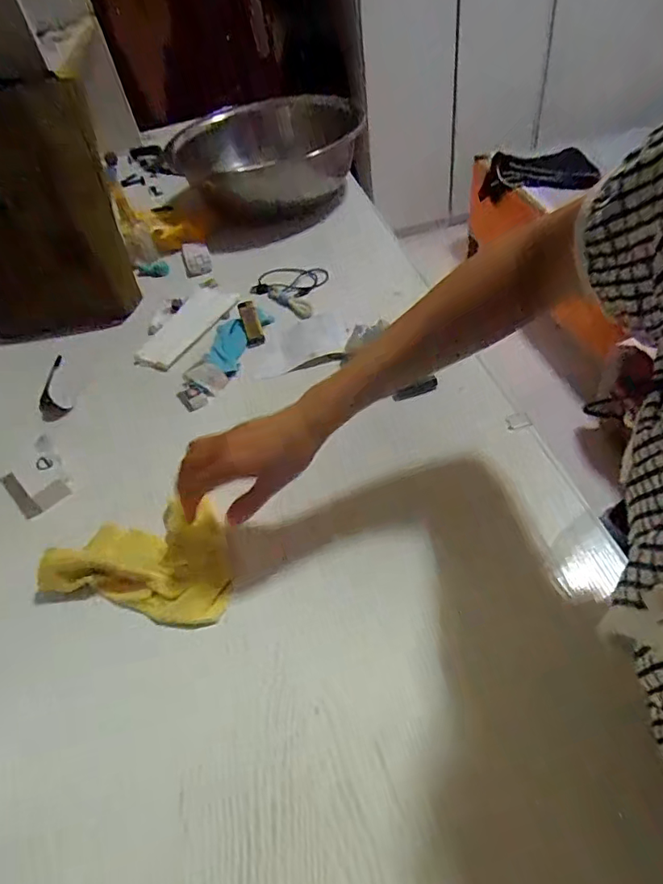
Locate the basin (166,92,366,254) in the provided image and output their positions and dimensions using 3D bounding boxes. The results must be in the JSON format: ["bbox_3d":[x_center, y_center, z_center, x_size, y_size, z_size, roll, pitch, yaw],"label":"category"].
[{"bbox_3d":[-0.113,-0.574,1.029,0.372,0.137,0.399,-5,51,7],"label":"basin"}]

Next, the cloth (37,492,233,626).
[{"bbox_3d":[-0.176,0.109,0.493,0.169,0.034,0.107,4,49,9],"label":"cloth"}]

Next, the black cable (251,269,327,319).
[{"bbox_3d":[-0.071,-0.237,0.798,0.108,0.012,0.114,6,53,15],"label":"black cable"}]

